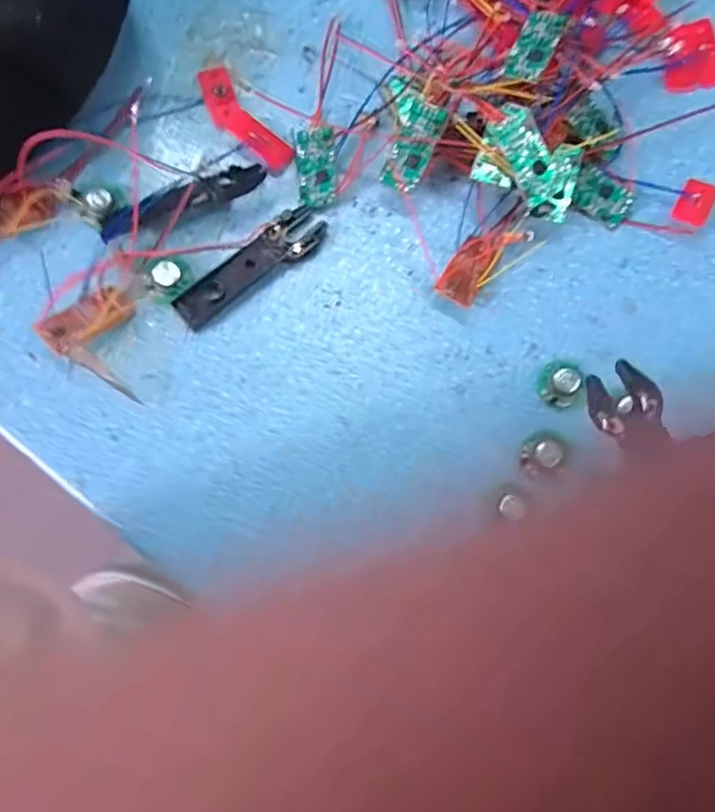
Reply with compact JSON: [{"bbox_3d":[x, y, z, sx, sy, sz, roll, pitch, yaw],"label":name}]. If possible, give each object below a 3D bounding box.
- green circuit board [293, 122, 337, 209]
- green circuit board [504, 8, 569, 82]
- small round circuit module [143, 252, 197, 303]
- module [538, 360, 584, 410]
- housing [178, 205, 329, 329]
[{"bbox_3d":[-0.023,-0.136,0.317,0.022,0.011,0.048,-5,77,-2],"label":"green circuit board"},{"bbox_3d":[0.097,-0.195,0.302,0.020,0.004,0.046,23,79,12],"label":"green circuit board"},{"bbox_3d":[-0.101,-0.069,0.299,0.025,0.007,0.024,0,77,-1],"label":"small round circuit module"},{"bbox_3d":[0.106,-0.012,0.293,0.019,0.010,0.024,22,78,4],"label":"module"},{"bbox_3d":[-0.057,-0.076,0.306,0.091,0.005,0.026,-42,81,-10],"label":"housing"}]

